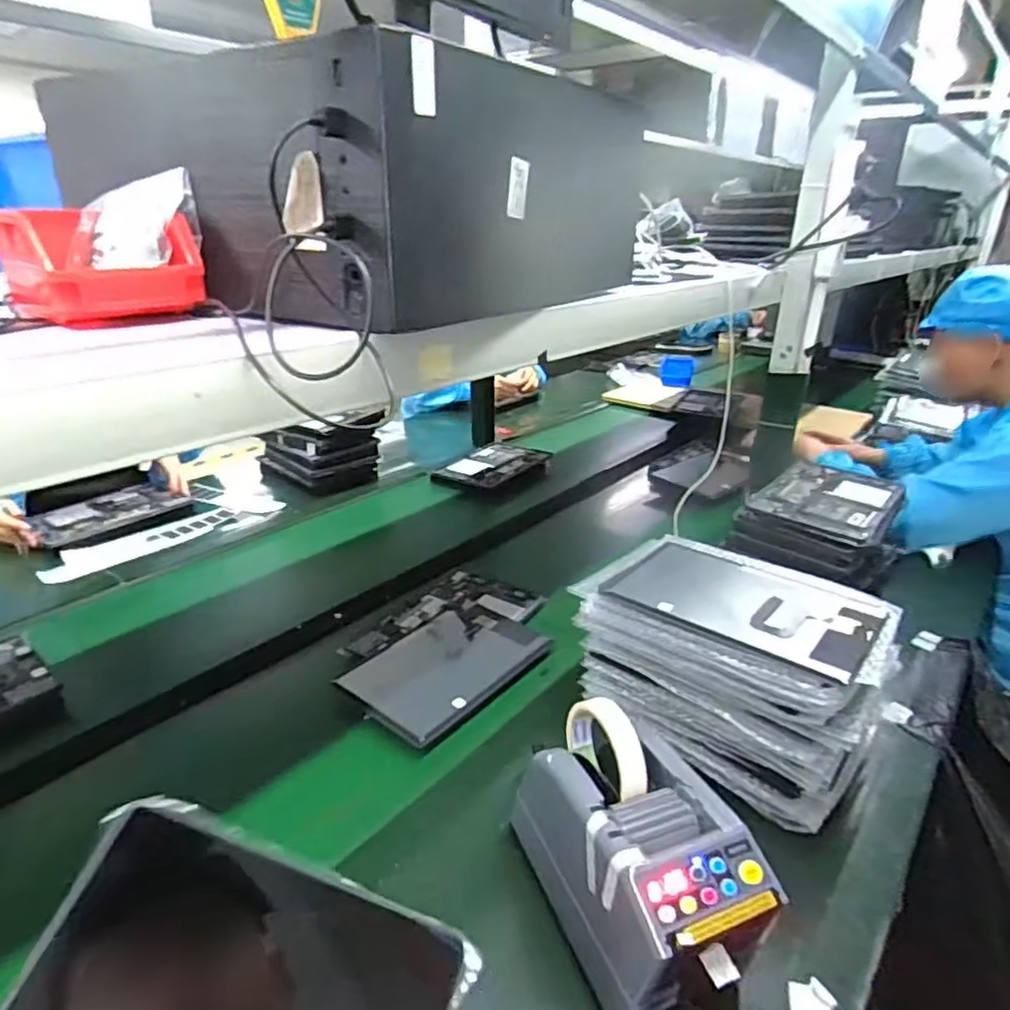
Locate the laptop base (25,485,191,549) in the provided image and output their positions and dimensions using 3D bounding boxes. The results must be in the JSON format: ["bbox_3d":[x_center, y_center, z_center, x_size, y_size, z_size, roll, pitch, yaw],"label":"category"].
[{"bbox_3d":[-0.739,0.017,1.229,0.149,0.028,0.251,19,29,36],"label":"laptop base"}]

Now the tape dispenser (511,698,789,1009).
[{"bbox_3d":[0.100,0.272,0.516,0.114,0.166,0.201,-10,25,-23],"label":"tape dispenser"}]

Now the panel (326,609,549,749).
[{"bbox_3d":[-0.071,0.196,0.816,0.165,0.017,0.235,21,30,39],"label":"panel"}]

